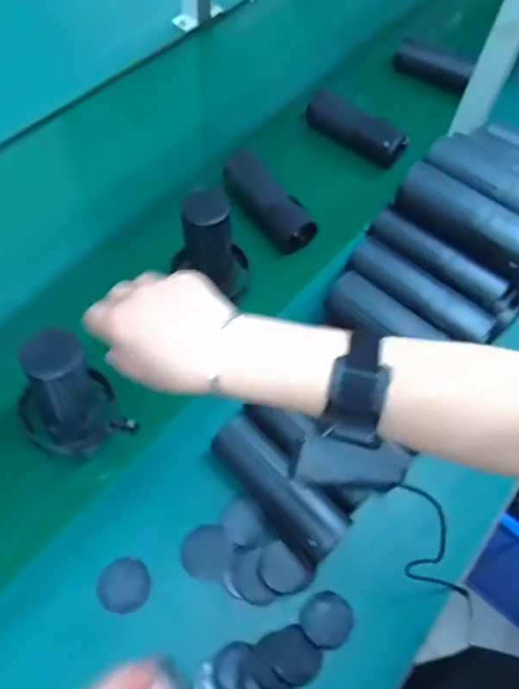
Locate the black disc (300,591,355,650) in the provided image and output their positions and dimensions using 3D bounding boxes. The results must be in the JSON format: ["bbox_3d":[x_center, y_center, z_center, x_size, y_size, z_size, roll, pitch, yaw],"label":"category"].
[{"bbox_3d":[0.067,0.270,0.566,0.050,0.007,0.048,2,60,-3],"label":"black disc"}]

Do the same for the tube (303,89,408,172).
[{"bbox_3d":[0.148,-0.336,0.890,0.164,0.046,0.056,30,62,12],"label":"tube"}]

